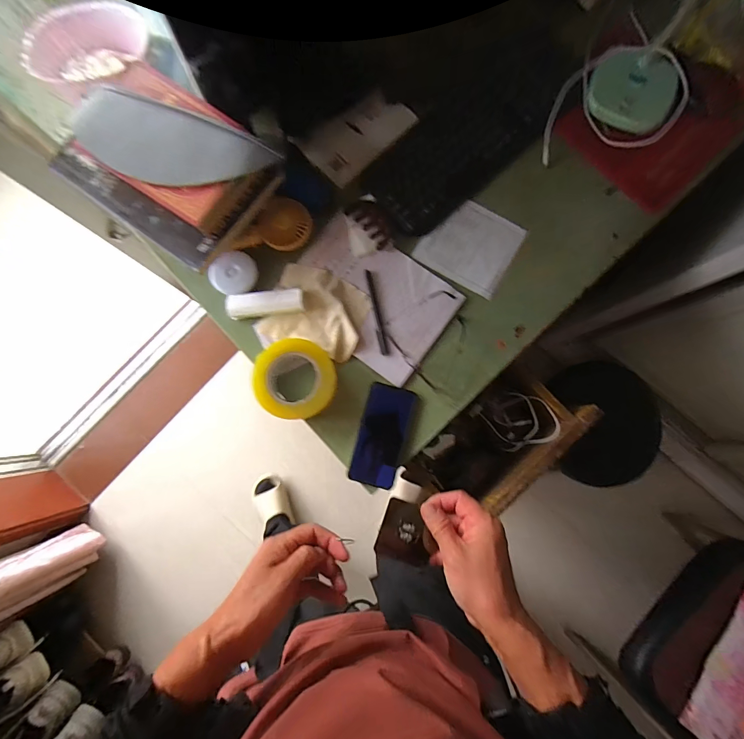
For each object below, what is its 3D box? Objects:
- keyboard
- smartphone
[{"bbox_3d":[0.174,-0.406,0.651,0.390,0.024,0.149,-43,100,-2],"label":"keyboard"},{"bbox_3d":[0.019,0.107,0.604,0.079,0.008,0.159,15,82,2],"label":"smartphone"}]

